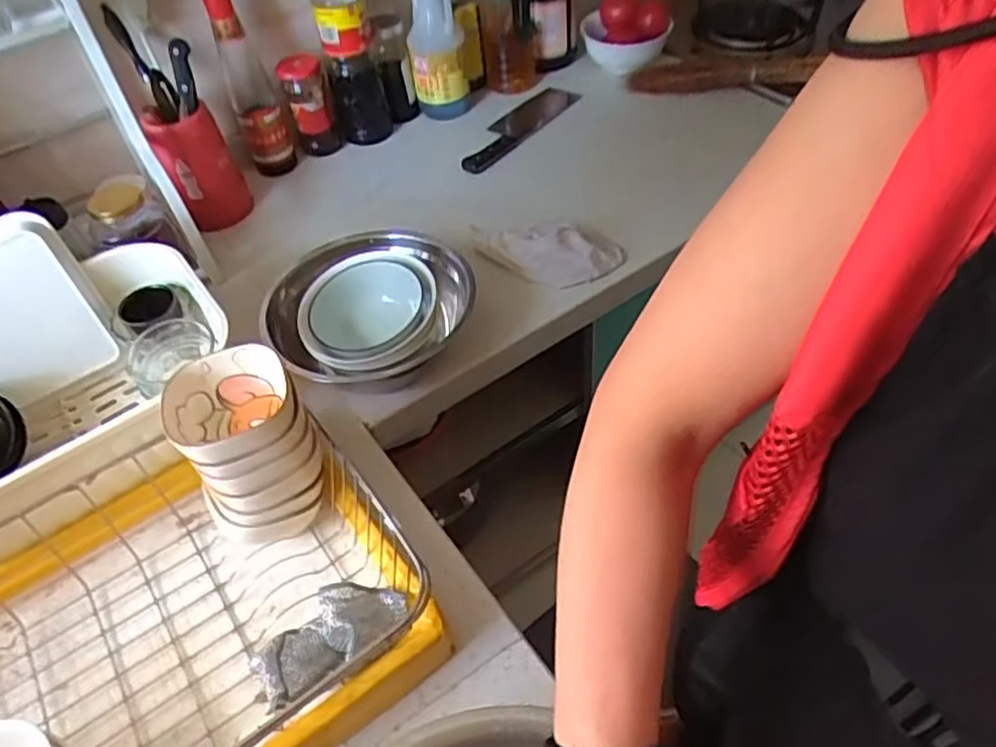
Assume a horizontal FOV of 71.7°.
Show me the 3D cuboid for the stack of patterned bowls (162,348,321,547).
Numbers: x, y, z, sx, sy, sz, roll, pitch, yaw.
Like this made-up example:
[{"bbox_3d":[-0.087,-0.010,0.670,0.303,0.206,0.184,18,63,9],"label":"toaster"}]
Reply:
[{"bbox_3d":[-0.202,0.070,0.580,0.096,0.160,0.087,-28,52,-17],"label":"stack of patterned bowls"}]

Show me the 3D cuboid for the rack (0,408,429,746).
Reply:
[{"bbox_3d":[-0.282,0.194,0.549,0.384,0.112,0.278,-32,53,-19],"label":"rack"}]

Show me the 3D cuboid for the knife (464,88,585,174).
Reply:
[{"bbox_3d":[0.032,-0.394,1.097,0.066,0.025,0.277,26,57,26],"label":"knife"}]

